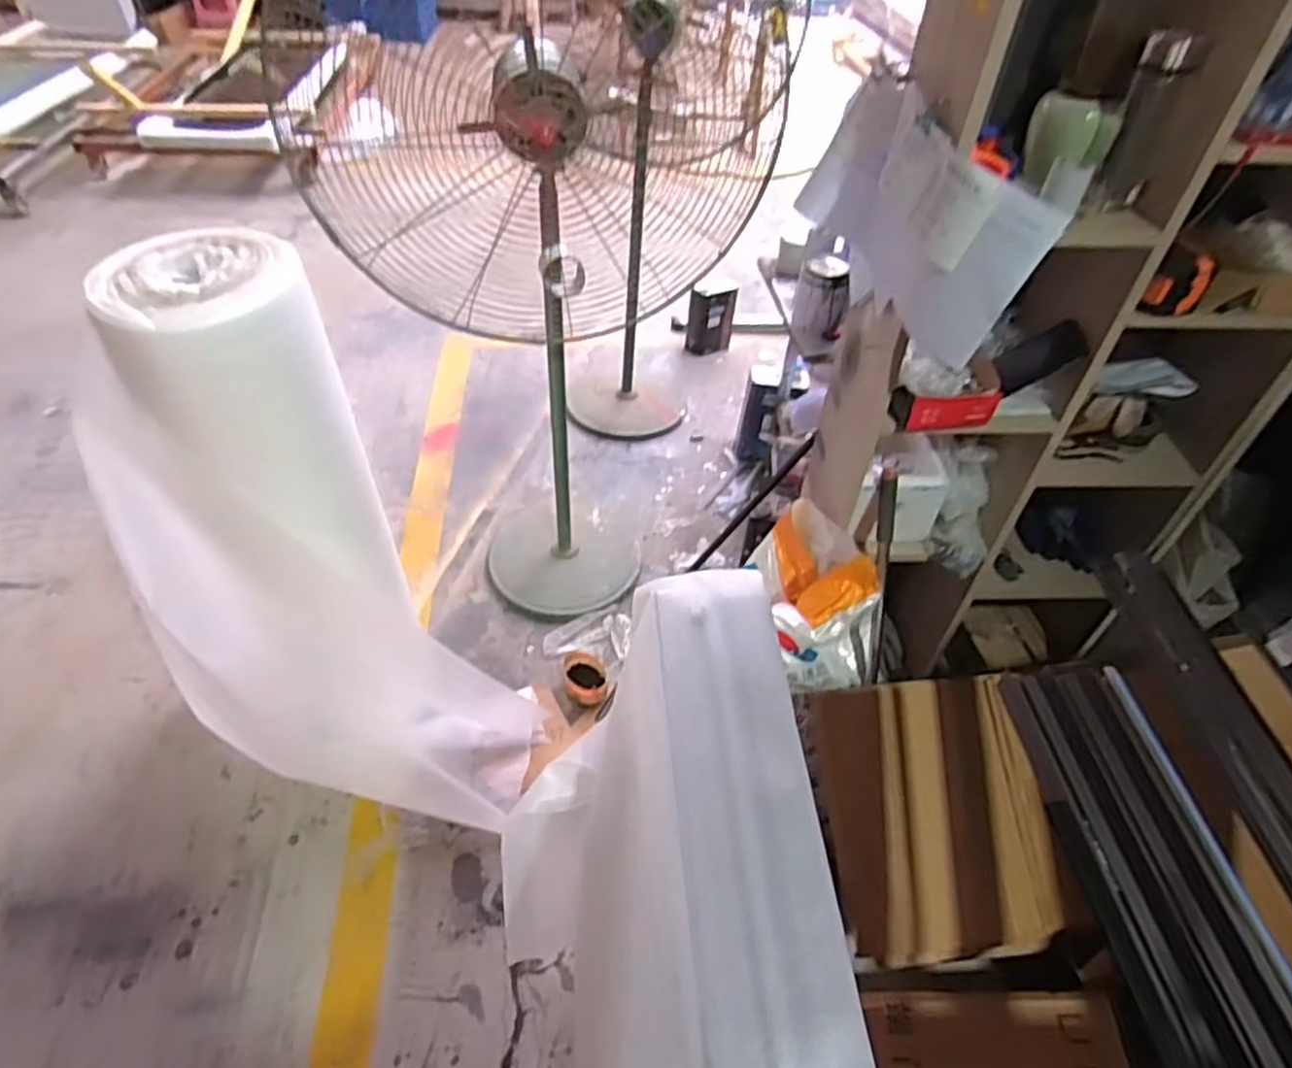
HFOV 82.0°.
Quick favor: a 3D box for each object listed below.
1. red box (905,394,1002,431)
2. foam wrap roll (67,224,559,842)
[{"bbox_3d":[0.459,-0.182,1.112,0.127,0.049,0.017,-2,23,2],"label":"red box"},{"bbox_3d":[-0.578,0.093,1.302,0.535,1.082,0.352,16,47,11],"label":"foam wrap roll"}]

